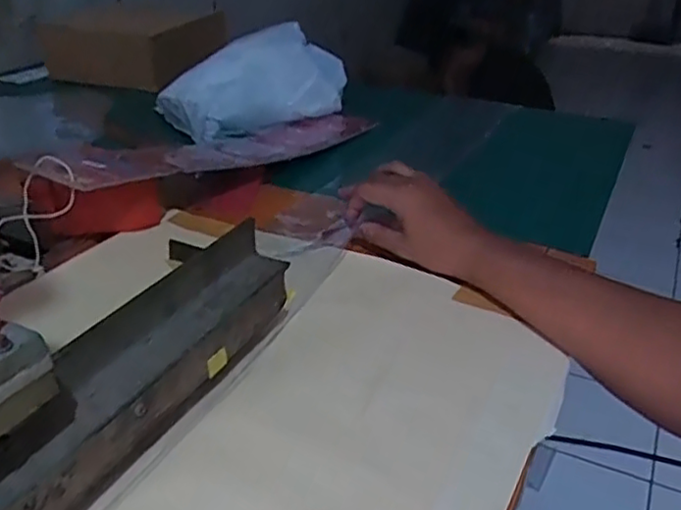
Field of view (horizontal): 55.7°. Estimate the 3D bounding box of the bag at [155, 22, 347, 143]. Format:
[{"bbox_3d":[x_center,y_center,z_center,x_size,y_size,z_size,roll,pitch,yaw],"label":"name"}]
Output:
[{"bbox_3d":[-0.125,-0.266,0.990,0.280,0.127,0.123,-11,31,-20],"label":"bag"}]

